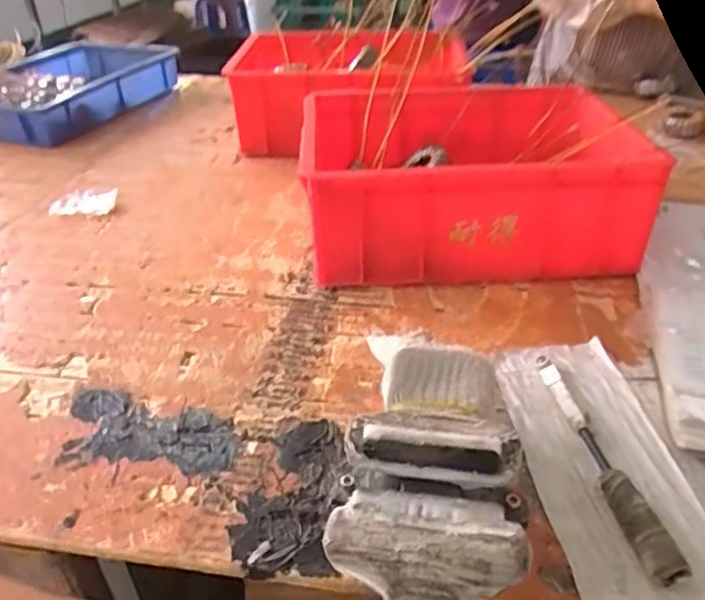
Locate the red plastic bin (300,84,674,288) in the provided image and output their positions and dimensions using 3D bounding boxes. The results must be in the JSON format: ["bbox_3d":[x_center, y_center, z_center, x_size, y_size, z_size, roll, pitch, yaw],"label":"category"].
[{"bbox_3d":[0.144,-0.164,0.819,0.384,0.148,0.293,-3,36,-1],"label":"red plastic bin"}]

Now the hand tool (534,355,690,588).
[{"bbox_3d":[0.197,0.121,0.519,0.023,0.030,0.239,-6,36,-5],"label":"hand tool"}]

